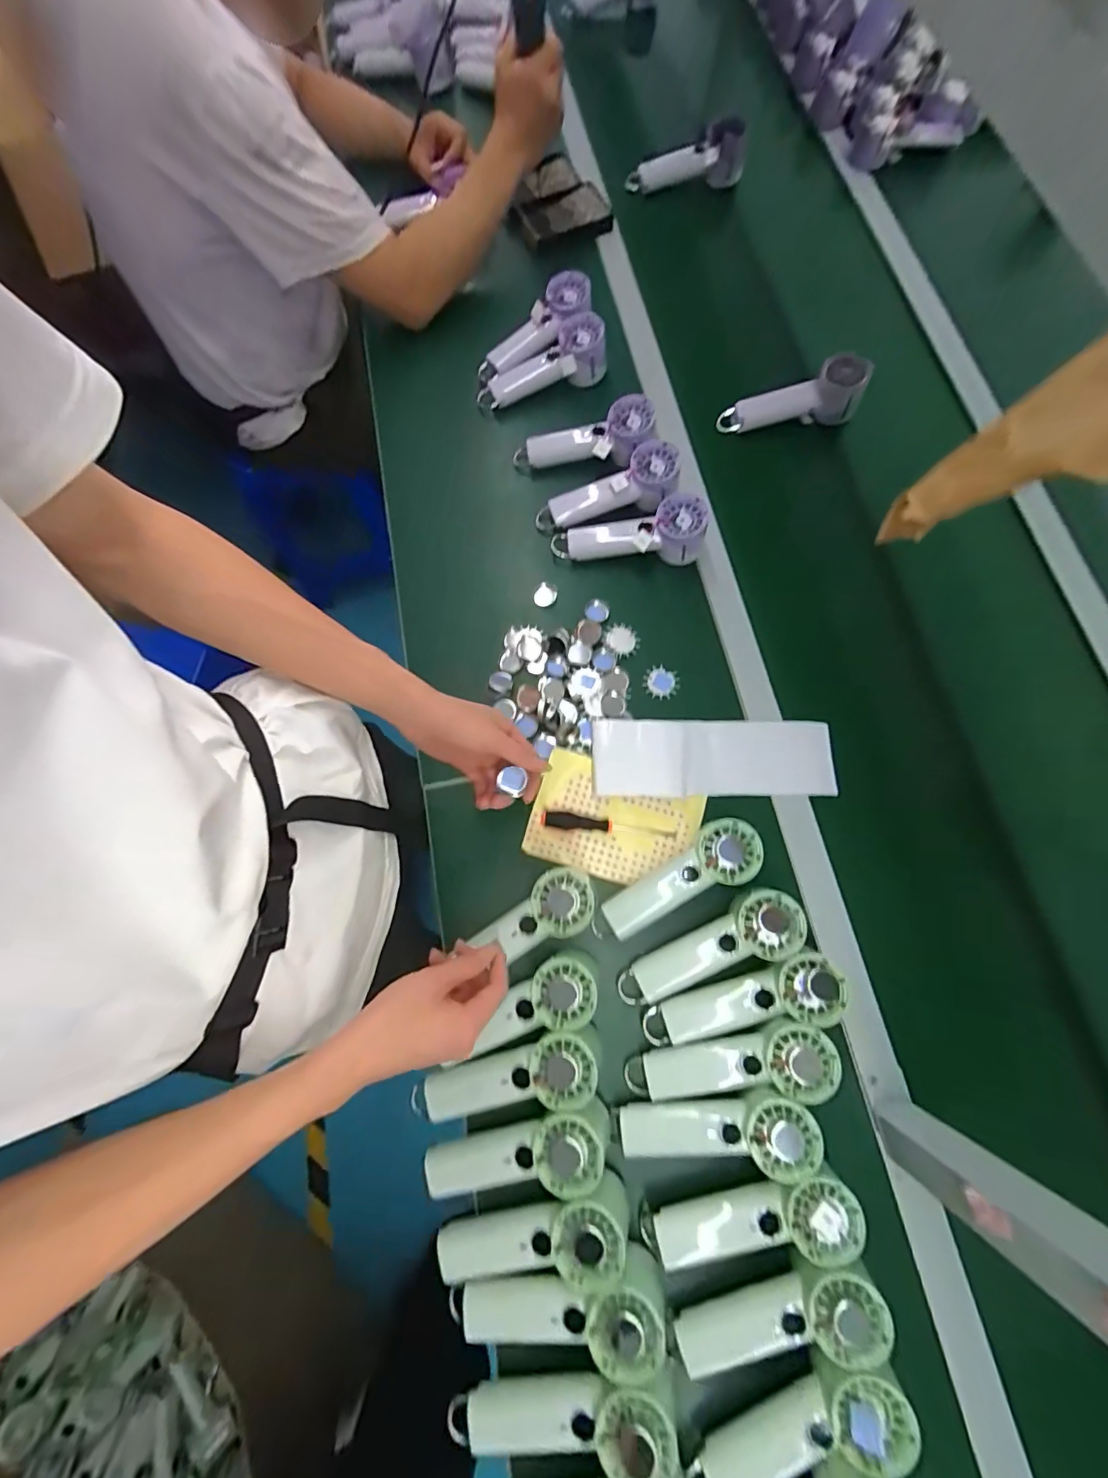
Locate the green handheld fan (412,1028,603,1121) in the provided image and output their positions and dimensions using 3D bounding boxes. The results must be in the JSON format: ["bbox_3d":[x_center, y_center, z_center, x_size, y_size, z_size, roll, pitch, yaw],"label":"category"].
[{"bbox_3d":[-0.045,0.330,0.513,0.188,0.045,0.058,-21,74,13],"label":"green handheld fan"}]

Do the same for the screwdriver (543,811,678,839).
[{"bbox_3d":[0.061,0.099,0.588,0.151,0.023,0.018,8,74,4],"label":"screwdriver"}]

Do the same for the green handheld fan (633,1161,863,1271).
[{"bbox_3d":[0.171,0.432,0.465,0.188,0.033,0.060,-17,73,11],"label":"green handheld fan"}]

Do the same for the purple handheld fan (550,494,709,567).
[{"bbox_3d":[0.094,-0.265,0.669,0.192,0.064,0.062,1,74,2],"label":"purple handheld fan"}]

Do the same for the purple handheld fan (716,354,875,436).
[{"bbox_3d":[0.329,-0.478,0.737,0.185,0.080,0.064,-7,74,0],"label":"purple handheld fan"}]

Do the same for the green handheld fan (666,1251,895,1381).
[{"bbox_3d":[0.190,0.498,0.450,0.182,0.039,0.065,-25,74,13],"label":"green handheld fan"}]

